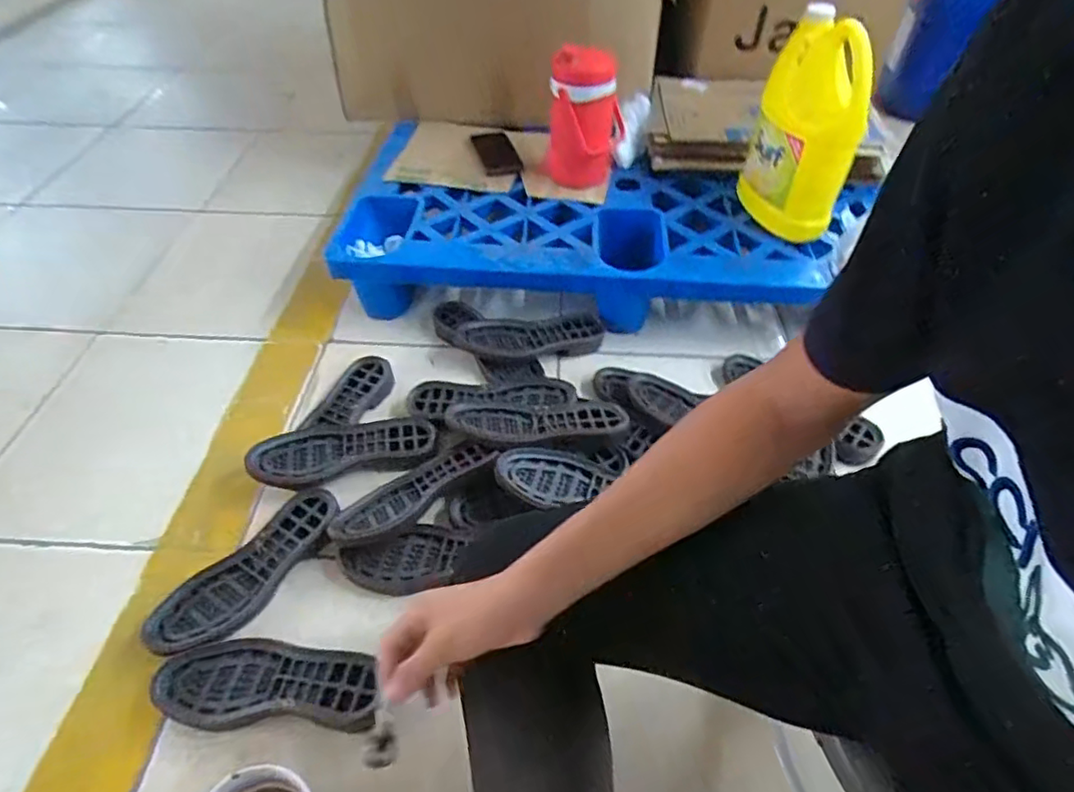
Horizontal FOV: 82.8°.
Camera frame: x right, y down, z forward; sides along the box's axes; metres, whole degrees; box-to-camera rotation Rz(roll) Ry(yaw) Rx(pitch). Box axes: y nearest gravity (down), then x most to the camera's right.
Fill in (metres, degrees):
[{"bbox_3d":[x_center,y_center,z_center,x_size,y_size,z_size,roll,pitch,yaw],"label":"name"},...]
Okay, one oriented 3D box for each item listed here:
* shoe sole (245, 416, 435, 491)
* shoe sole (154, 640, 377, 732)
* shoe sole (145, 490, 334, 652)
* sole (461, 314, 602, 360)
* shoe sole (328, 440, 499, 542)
[{"bbox_3d":[-0.269,0.073,0.854,0.250,0.033,0.096,-15,49,-15],"label":"shoe sole"},{"bbox_3d":[-0.288,0.306,0.654,0.235,0.021,0.089,1,47,0],"label":"shoe sole"},{"bbox_3d":[-0.348,0.207,0.739,0.088,0.022,0.244,29,53,24],"label":"shoe sole"},{"bbox_3d":[-0.008,-0.095,1.022,0.234,0.030,0.084,-4,47,-4],"label":"sole"},{"bbox_3d":[-0.166,0.124,0.813,0.224,0.038,0.072,-30,54,-26],"label":"shoe sole"}]

